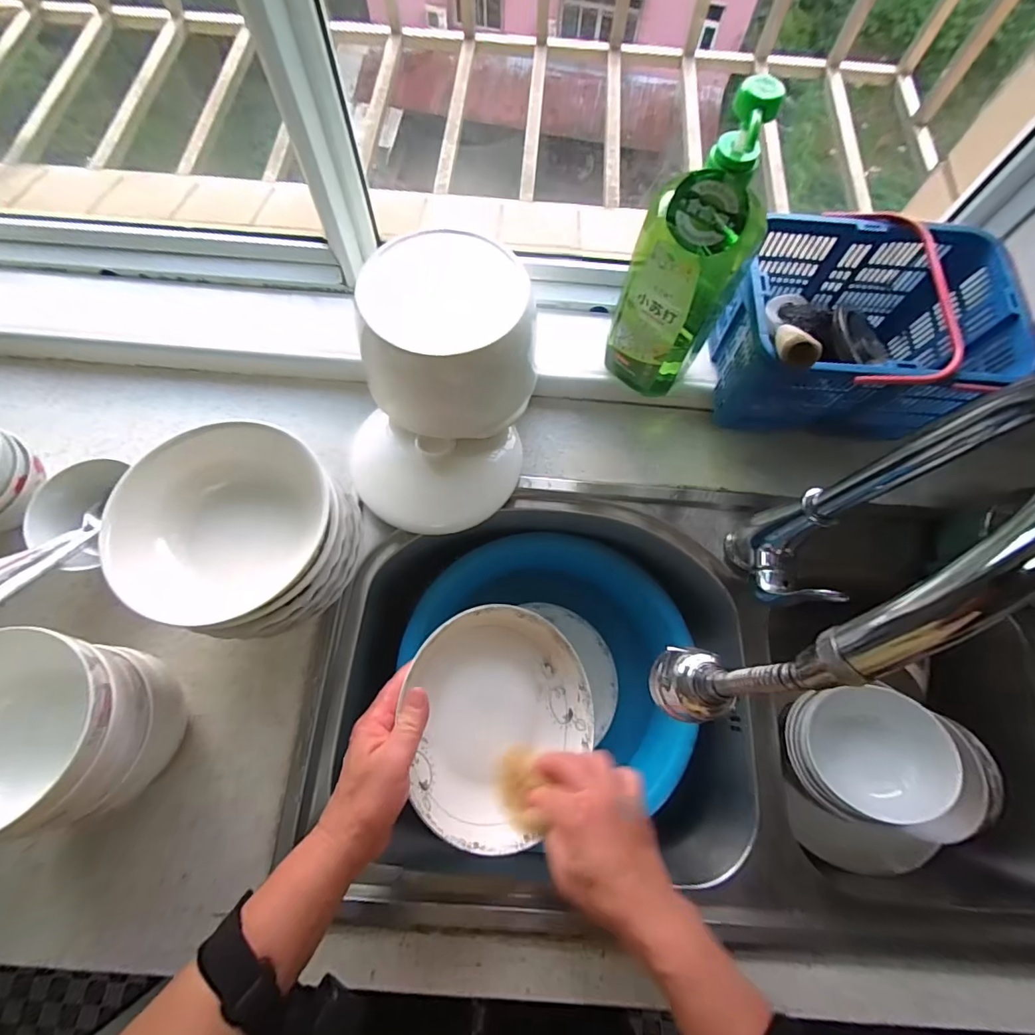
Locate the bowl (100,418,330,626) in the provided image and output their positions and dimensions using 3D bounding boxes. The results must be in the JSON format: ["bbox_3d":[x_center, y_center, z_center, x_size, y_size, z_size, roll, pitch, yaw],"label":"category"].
[{"bbox_3d":[-0.242,0.002,0.404,0.159,0.065,0.161,1,70,-1],"label":"bowl"}]

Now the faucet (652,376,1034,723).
[{"bbox_3d":[0.185,0.042,0.342,0.211,0.388,0.059,-37,75,-13],"label":"faucet"}]

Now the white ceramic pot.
[{"bbox_3d":[-0.067,-0.179,0.514,0.165,0.140,0.160,1,70,-1],"label":"white ceramic pot"}]

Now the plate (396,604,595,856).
[{"bbox_3d":[-0.021,0.174,0.443,0.191,0.032,0.179,10,71,-31],"label":"plate"}]

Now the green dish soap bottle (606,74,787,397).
[{"bbox_3d":[0.150,-0.222,0.437,0.086,0.273,0.074,30,72,9],"label":"green dish soap bottle"}]

